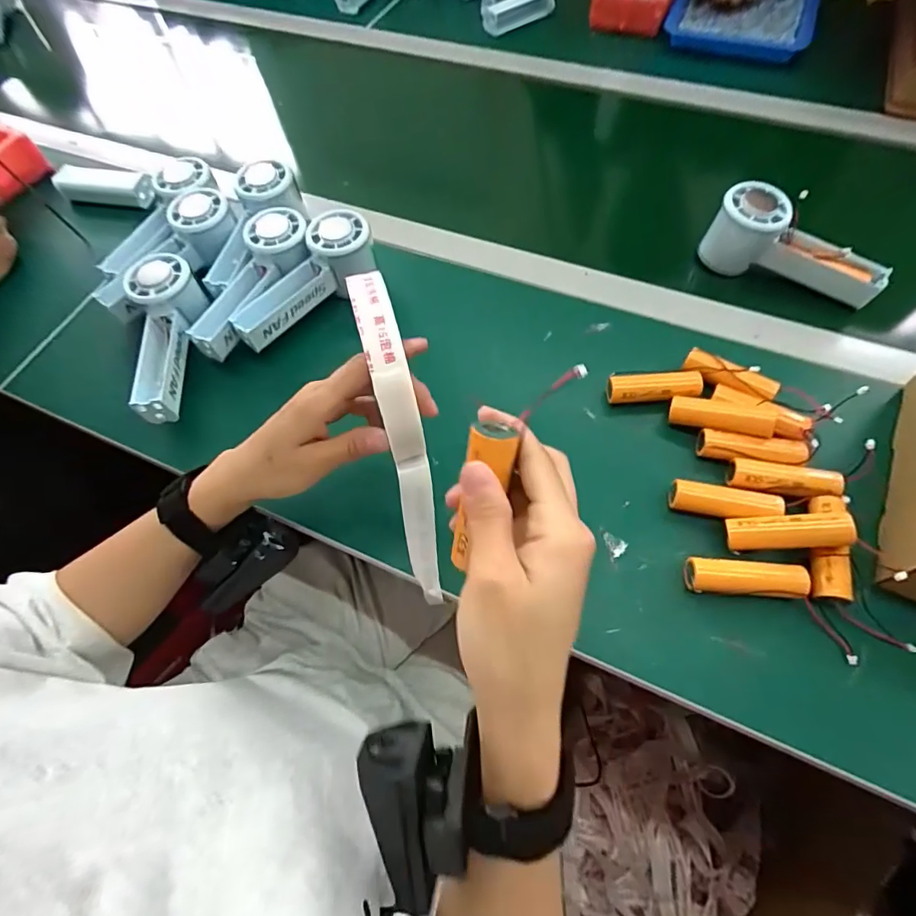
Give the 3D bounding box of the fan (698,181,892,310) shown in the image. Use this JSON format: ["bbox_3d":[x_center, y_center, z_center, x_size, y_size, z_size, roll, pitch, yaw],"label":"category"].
[{"bbox_3d":[0.306,-0.188,0.442,0.153,0.063,0.047,28,68,15],"label":"fan"}]

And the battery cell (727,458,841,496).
[{"bbox_3d":[0.236,0.016,0.356,0.070,0.017,0.023,11,64,7],"label":"battery cell"}]

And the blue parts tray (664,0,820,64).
[{"bbox_3d":[0.382,-0.597,0.655,0.179,0.026,0.205,20,66,11],"label":"blue parts tray"}]

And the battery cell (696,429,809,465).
[{"bbox_3d":[0.219,-0.007,0.366,0.070,0.017,0.019,10,64,7],"label":"battery cell"}]

